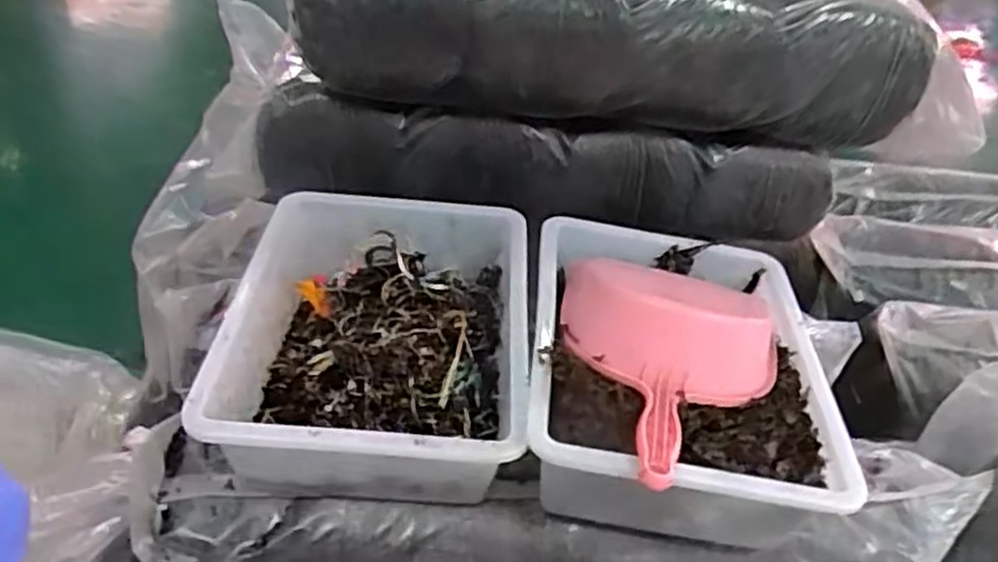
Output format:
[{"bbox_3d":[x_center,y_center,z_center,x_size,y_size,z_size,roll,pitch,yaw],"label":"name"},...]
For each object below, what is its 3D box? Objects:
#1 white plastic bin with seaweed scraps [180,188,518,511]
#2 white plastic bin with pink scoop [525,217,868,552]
[{"bbox_3d":[-0.117,0.056,0.755,0.265,0.105,0.351,5,39,-3],"label":"white plastic bin with seaweed scraps"},{"bbox_3d":[0.171,0.077,0.741,0.279,0.140,0.372,8,39,0],"label":"white plastic bin with pink scoop"}]

